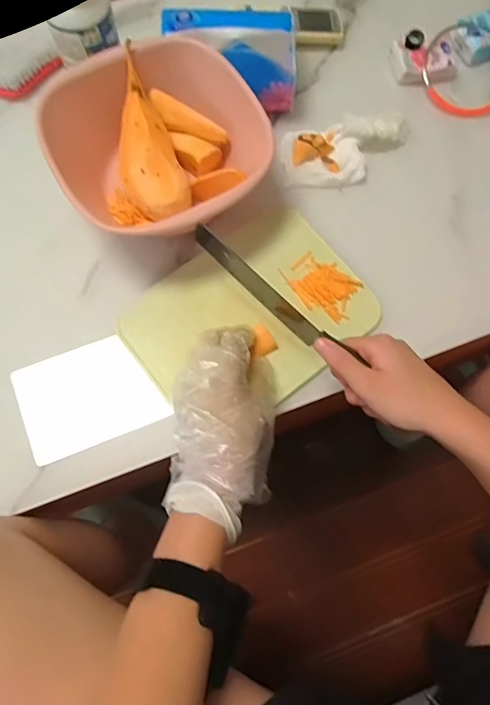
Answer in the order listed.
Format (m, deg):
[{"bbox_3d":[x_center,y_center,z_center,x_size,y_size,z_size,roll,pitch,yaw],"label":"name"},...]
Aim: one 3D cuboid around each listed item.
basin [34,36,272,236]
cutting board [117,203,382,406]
[{"bbox_3d":[-0.088,-0.213,0.495,0.208,0.087,0.209,-28,77,-9],"label":"basin"},{"bbox_3d":[0.007,-0.039,0.504,0.245,0.013,0.180,-37,79,-11],"label":"cutting board"}]

